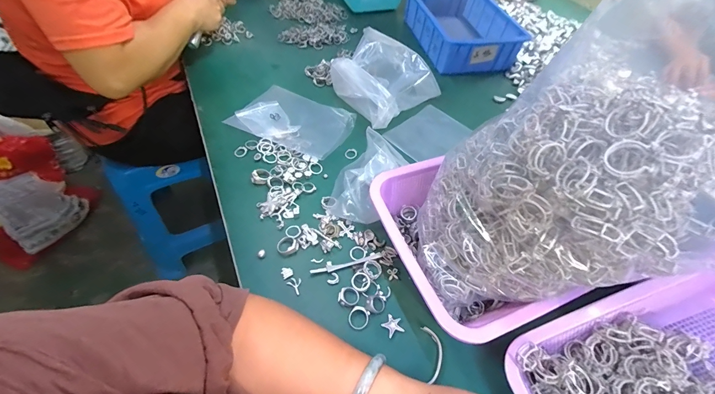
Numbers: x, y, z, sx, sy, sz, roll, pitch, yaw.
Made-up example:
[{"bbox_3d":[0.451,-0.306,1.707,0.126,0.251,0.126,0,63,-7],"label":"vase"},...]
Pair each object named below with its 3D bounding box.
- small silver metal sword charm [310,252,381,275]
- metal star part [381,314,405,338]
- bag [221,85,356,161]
[{"bbox_3d":[-0.014,0.086,0.414,0.094,0.005,0.014,-12,55,-14],"label":"small silver metal sword charm"},{"bbox_3d":[0.042,0.151,0.371,0.022,0.004,0.023,-28,60,-24],"label":"metal star part"},{"bbox_3d":[-0.114,-0.145,0.569,0.202,0.019,0.154,24,54,12],"label":"bag"}]

